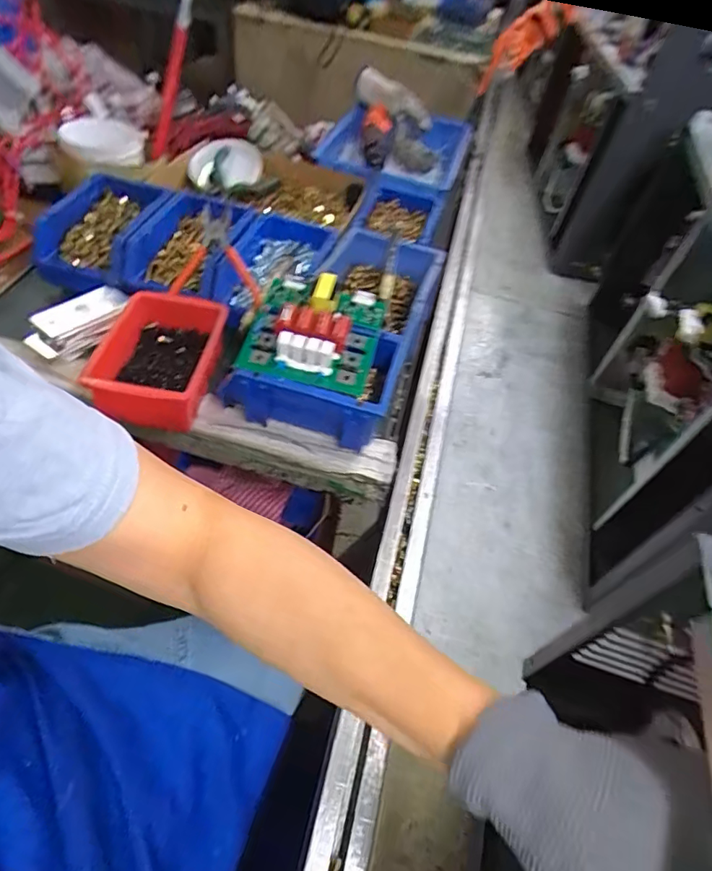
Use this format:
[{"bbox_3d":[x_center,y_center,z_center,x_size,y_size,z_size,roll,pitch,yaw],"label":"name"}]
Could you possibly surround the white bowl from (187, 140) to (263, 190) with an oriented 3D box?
[{"bbox_3d":[-0.193,-0.404,0.743,0.104,0.034,0.116,-1,51,-10],"label":"white bowl"}]

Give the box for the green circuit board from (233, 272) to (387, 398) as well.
[{"bbox_3d":[-0.039,-0.103,0.470,0.118,0.040,0.122,13,50,2],"label":"green circuit board"}]

